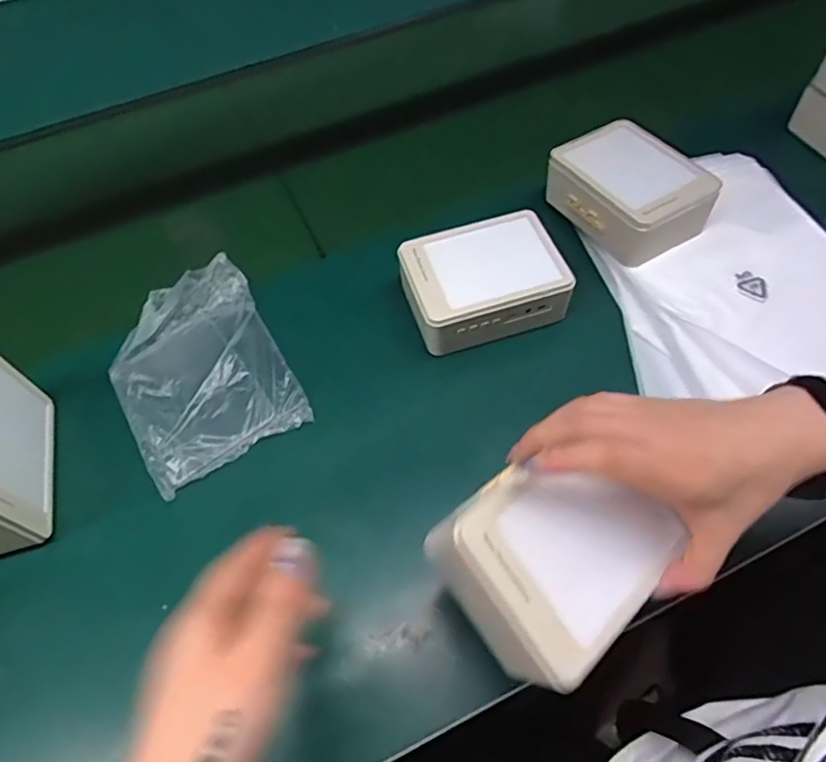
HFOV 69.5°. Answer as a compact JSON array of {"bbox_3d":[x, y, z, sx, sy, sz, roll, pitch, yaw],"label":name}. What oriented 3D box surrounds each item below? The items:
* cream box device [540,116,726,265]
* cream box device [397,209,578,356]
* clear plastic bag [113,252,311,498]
[{"bbox_3d":[0.216,-0.184,0.588,0.107,0.059,0.150,-30,60,-15],"label":"cream box device"},{"bbox_3d":[0.063,-0.095,0.556,0.143,0.048,0.099,-16,57,-7],"label":"cream box device"},{"bbox_3d":[-0.195,-0.018,0.531,0.148,0.051,0.192,-29,64,-14],"label":"clear plastic bag"}]

